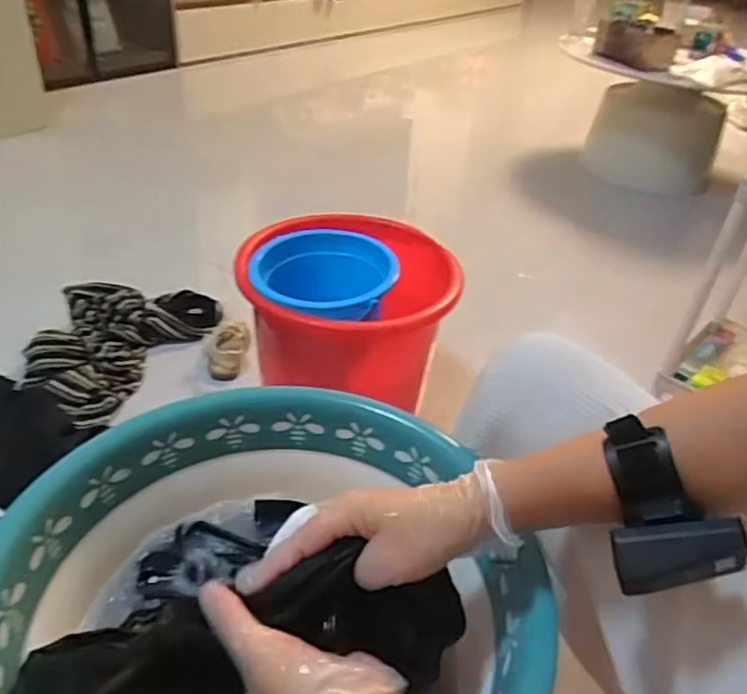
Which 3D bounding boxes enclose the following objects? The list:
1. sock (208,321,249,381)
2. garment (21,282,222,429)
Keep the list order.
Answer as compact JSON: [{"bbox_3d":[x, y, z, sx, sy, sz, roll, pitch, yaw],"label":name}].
[{"bbox_3d":[-0.276,-0.006,1.208,0.064,0.049,0.134,2,37,-4],"label":"sock"},{"bbox_3d":[-0.471,-0.033,1.196,0.239,0.078,0.393,20,39,20],"label":"garment"}]

